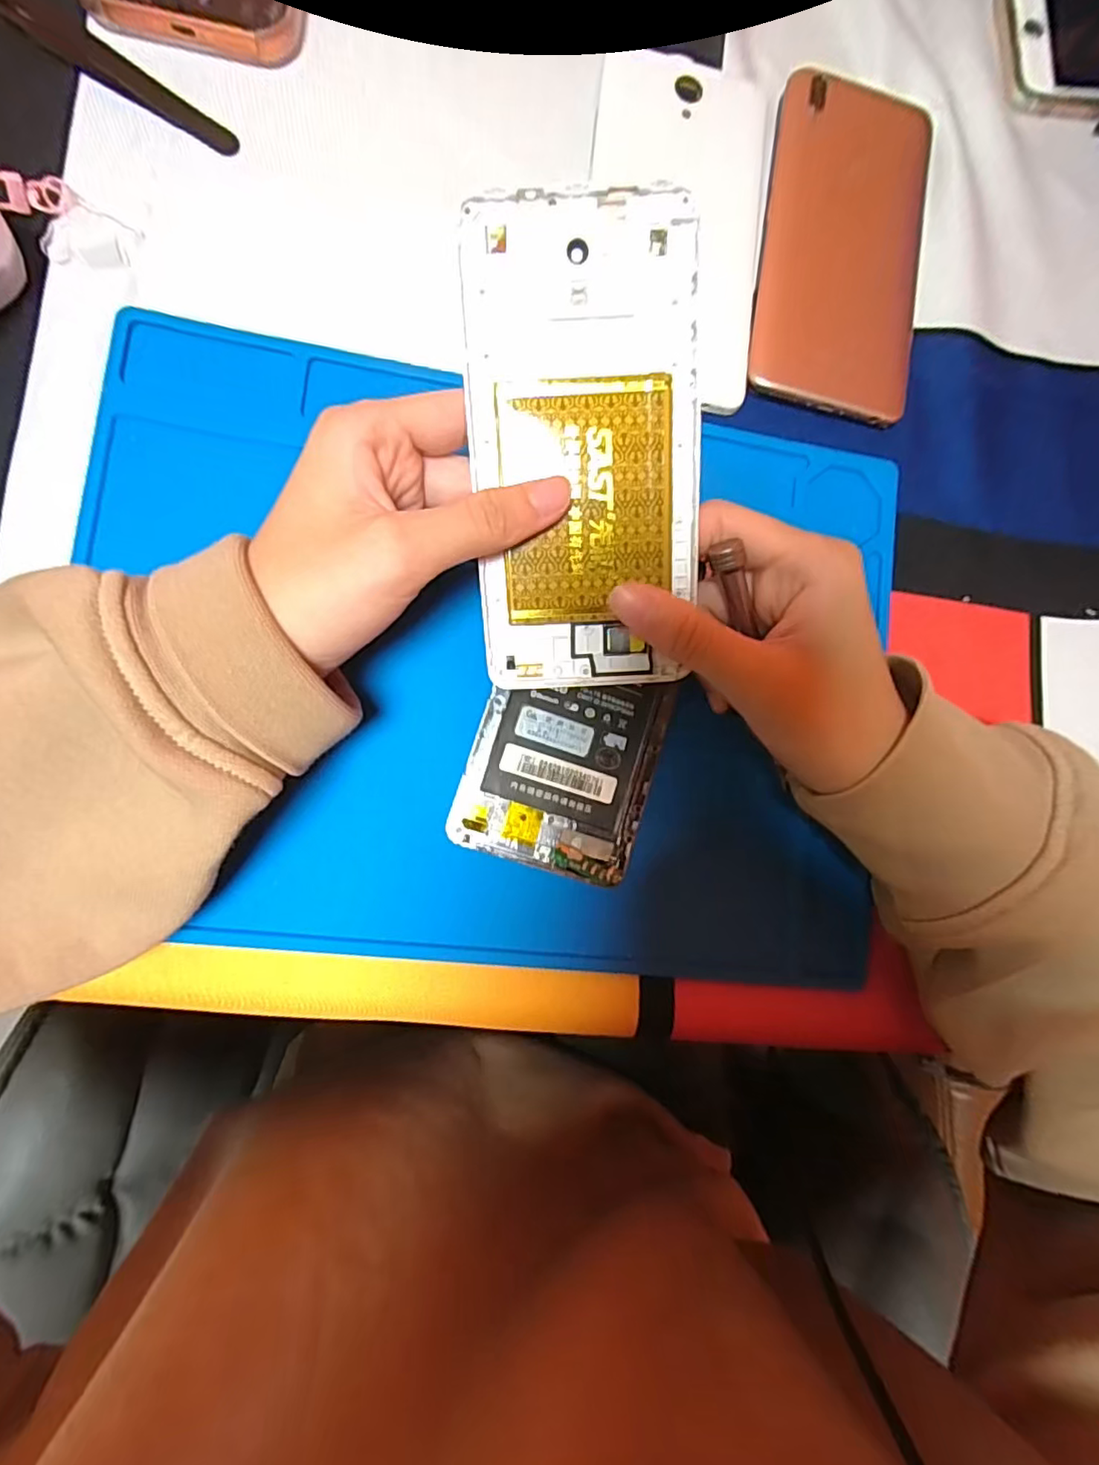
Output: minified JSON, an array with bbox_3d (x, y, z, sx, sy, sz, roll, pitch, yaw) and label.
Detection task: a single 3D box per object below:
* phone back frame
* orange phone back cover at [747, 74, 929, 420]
[{"bbox_3d":[0.011,-0.085,0.191,0.071,0.004,0.141,-3,106,0],"label":"phone back frame"},{"bbox_3d":[0.132,-0.217,0.267,0.074,0.007,0.154,8,86,-8],"label":"orange phone back cover"}]

